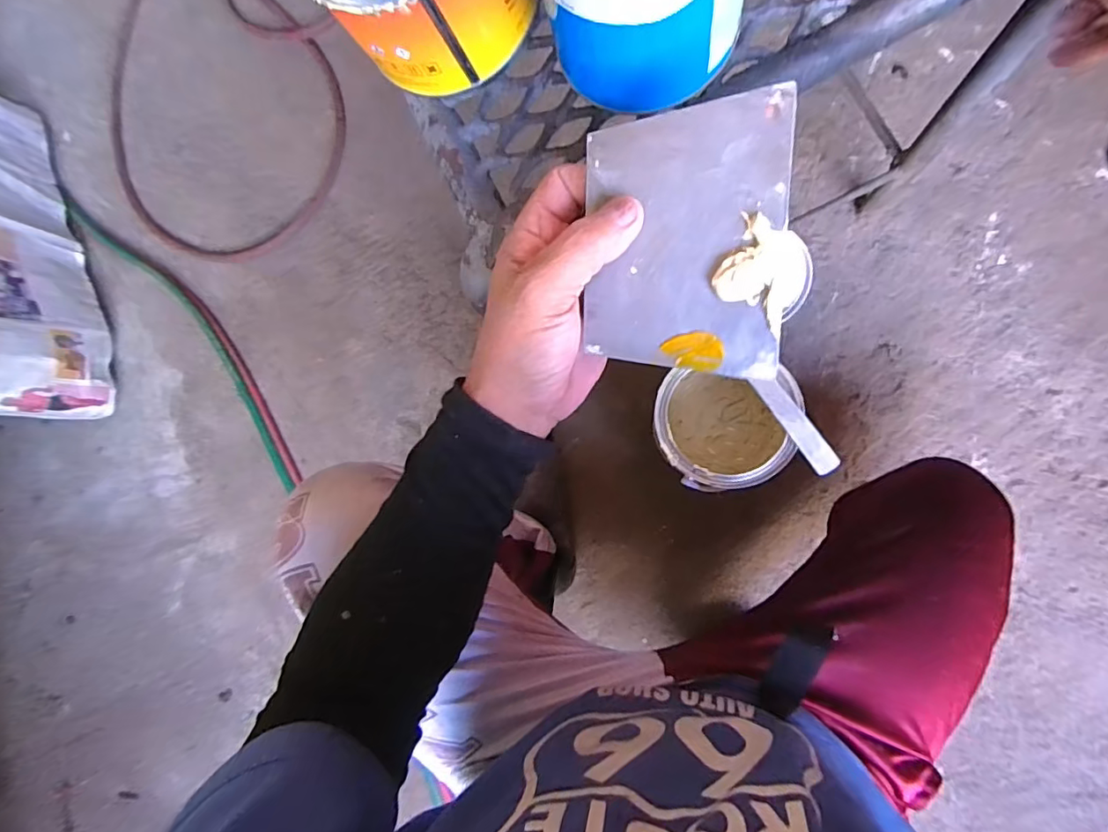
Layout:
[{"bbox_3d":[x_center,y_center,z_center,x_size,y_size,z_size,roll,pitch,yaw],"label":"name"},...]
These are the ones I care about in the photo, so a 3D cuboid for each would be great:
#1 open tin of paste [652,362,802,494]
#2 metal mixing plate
[{"bbox_3d":[0.207,0.010,0.666,0.161,0.164,0.161,11,89,11],"label":"open tin of paste"},{"bbox_3d":[0.058,-0.078,0.238,0.086,0.004,0.115,3,99,16],"label":"metal mixing plate"}]

